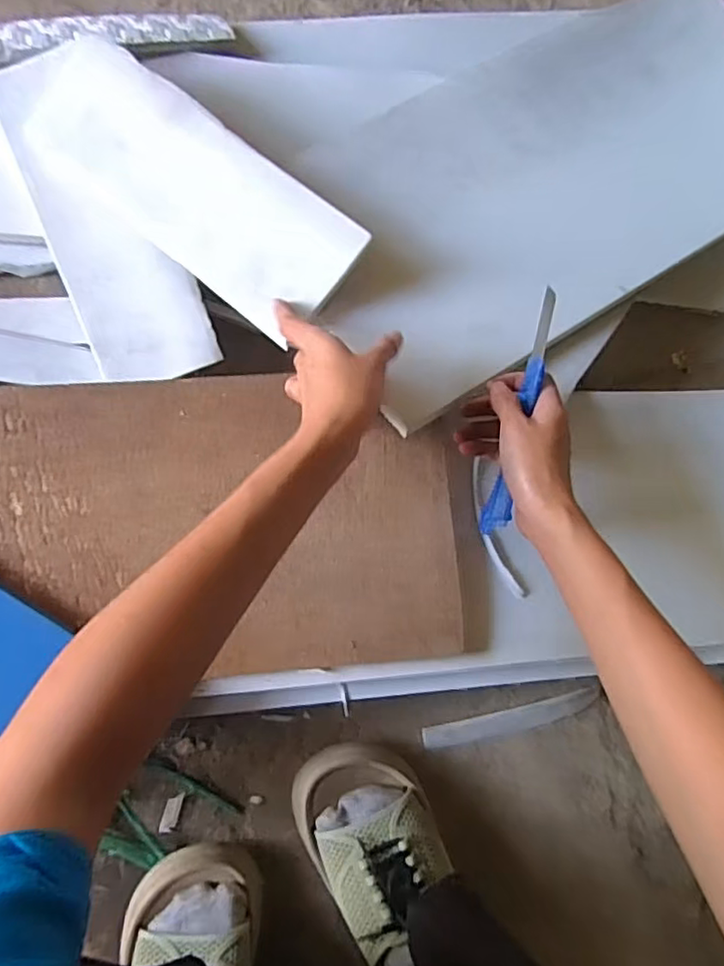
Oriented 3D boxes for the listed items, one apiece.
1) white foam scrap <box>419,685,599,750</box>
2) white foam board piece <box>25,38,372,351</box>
[{"bbox_3d":[0.135,0.217,0.564,0.161,0.005,0.025,-12,86,-7],"label":"white foam scrap"},{"bbox_3d":[-0.137,-0.234,0.485,0.293,0.013,0.102,40,95,6],"label":"white foam board piece"}]

